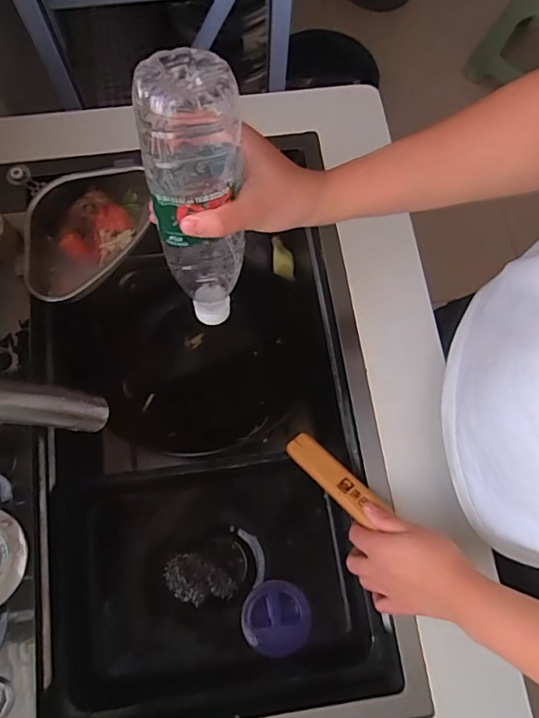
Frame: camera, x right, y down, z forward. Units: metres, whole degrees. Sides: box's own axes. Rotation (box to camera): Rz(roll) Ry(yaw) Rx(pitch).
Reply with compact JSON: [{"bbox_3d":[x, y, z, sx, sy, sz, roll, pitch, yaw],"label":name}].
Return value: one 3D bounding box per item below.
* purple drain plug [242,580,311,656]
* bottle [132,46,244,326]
[{"bbox_3d":[0.008,0.314,0.621,0.081,0.025,0.077,1,74,-2],"label":"purple drain plug"},{"bbox_3d":[-0.051,-0.107,0.384,0.063,0.216,0.063,-7,61,-4],"label":"bottle"}]

